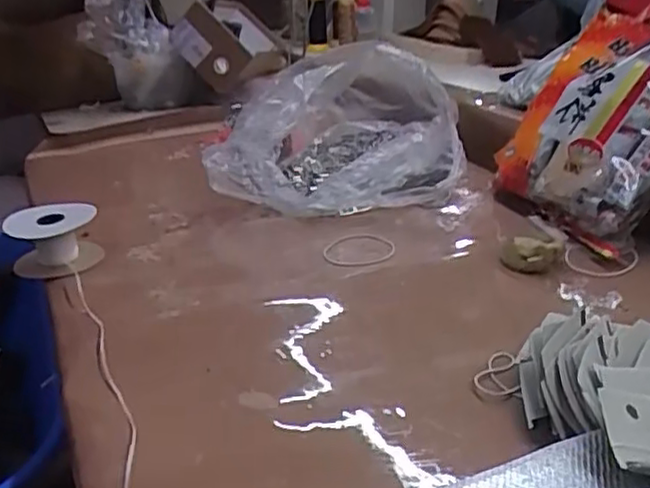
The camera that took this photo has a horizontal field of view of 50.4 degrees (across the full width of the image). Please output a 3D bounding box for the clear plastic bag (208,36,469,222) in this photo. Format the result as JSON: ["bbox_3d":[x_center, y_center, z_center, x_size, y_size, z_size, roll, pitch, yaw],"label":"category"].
[{"bbox_3d":[0.023,-0.161,0.930,0.301,0.191,0.324,2,25,9],"label":"clear plastic bag"}]

